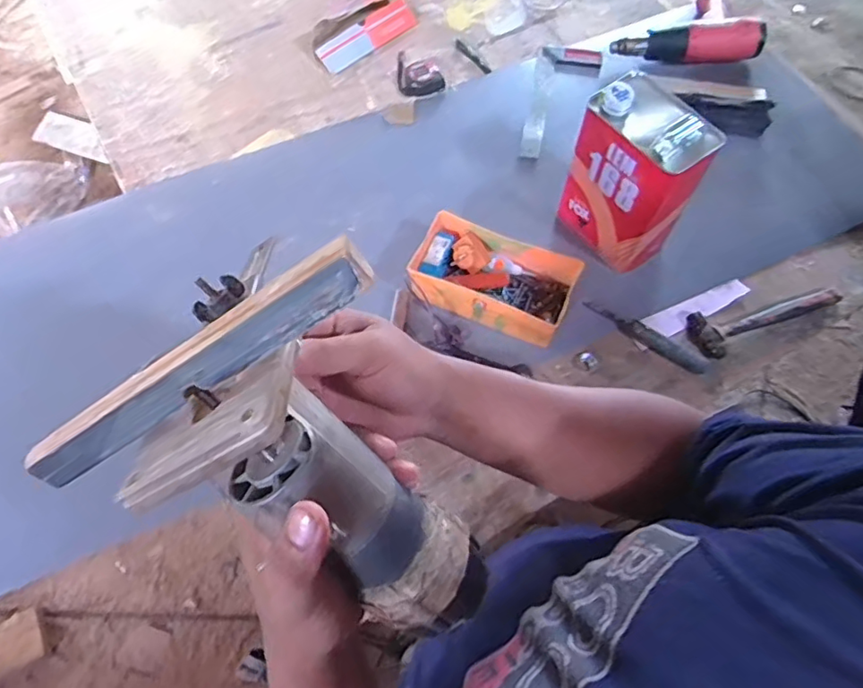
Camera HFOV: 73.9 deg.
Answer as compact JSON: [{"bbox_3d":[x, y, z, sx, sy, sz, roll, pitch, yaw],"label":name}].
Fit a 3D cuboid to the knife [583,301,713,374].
[{"bbox_3d":[0.327,-0.014,0.871,0.201,0.017,0.024,32,68,14],"label":"knife"}]

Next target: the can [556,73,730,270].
[{"bbox_3d":[0.298,-0.241,0.857,0.108,0.254,0.176,-29,68,-13],"label":"can"}]

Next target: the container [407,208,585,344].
[{"bbox_3d":[0.095,-0.095,0.895,0.241,0.086,0.131,22,66,10],"label":"container"}]

